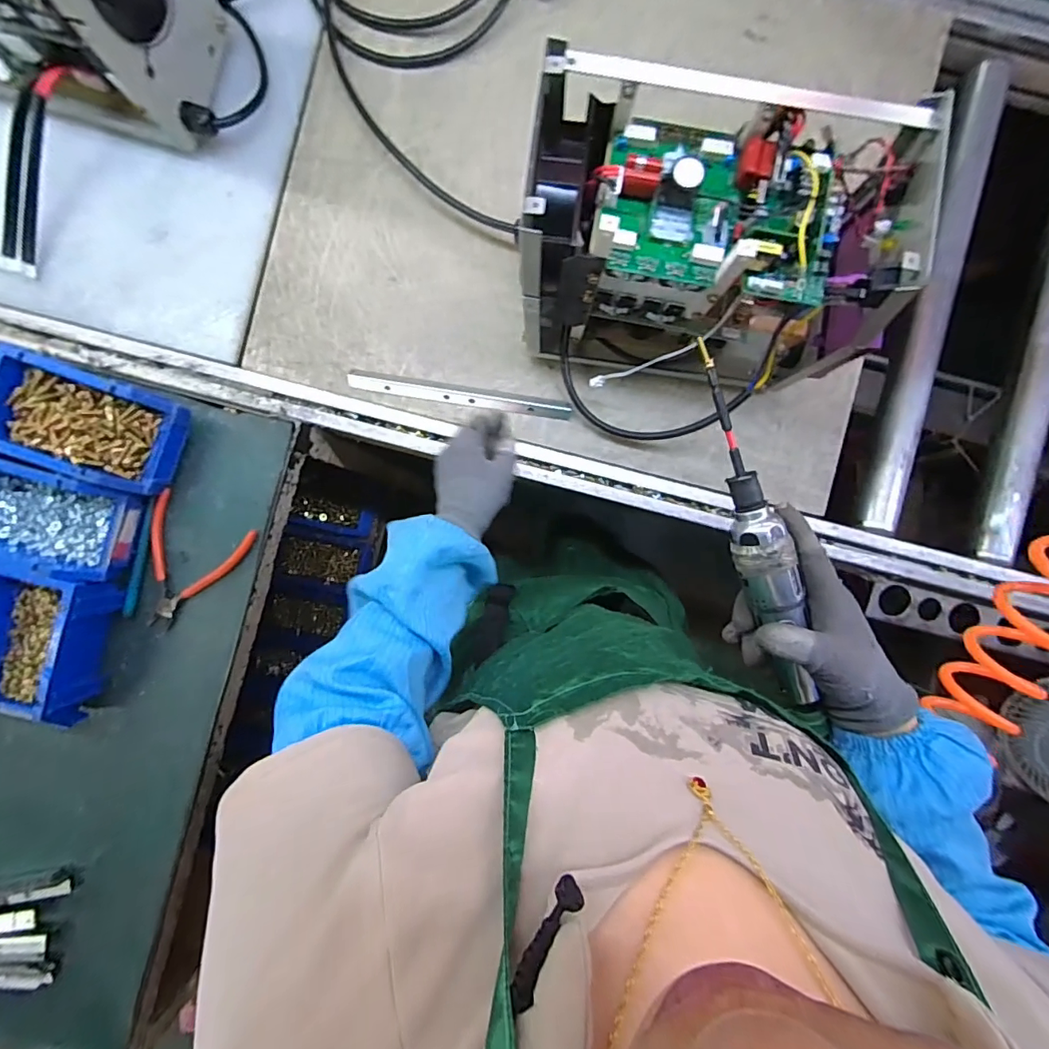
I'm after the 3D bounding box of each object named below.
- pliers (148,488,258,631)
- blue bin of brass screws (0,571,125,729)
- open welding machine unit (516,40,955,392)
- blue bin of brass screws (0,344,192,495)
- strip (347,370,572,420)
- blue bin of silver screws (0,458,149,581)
[{"bbox_3d":[-0.377,0.048,0.534,0.114,0.012,0.140,27,90,0],"label":"pliers"},{"bbox_3d":[-0.499,0.125,0.501,0.106,0.073,0.160,15,90,0],"label":"blue bin of brass screws"},{"bbox_3d":[0.157,-0.239,0.445,0.301,0.231,0.144,9,90,0],"label":"open welding machine unit"},{"bbox_3d":[-0.455,-0.104,0.501,0.162,0.061,0.102,18,90,0],"label":"blue bin of brass screws"},{"bbox_3d":[-0.074,-0.149,0.558,0.254,0.004,0.022,10,90,0],"label":"strip"},{"bbox_3d":[-0.502,-0.008,0.502,0.169,0.069,0.101,16,90,0],"label":"blue bin of silver screws"}]

